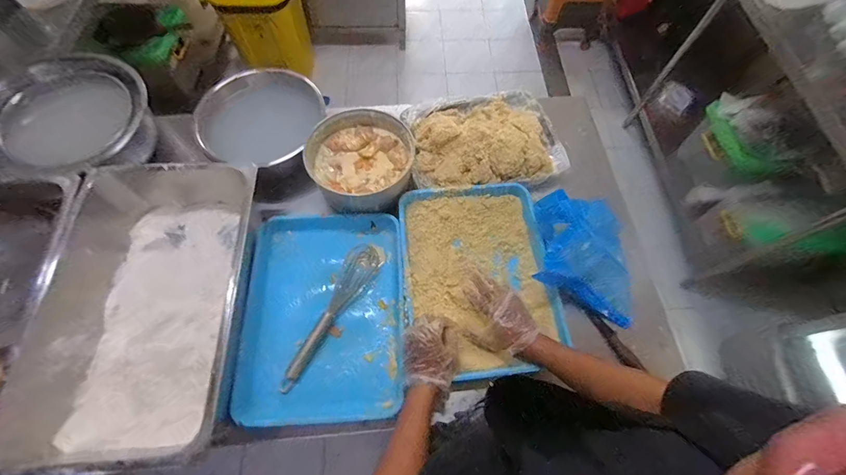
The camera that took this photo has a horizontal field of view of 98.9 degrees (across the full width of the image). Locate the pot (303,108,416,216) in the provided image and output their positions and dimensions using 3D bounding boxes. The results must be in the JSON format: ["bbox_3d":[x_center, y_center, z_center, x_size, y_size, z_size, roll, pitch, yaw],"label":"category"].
[{"bbox_3d":[-0.138,-0.170,0.815,0.229,0.096,0.225,-4,65,-3],"label":"pot"}]

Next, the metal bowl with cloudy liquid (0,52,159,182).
[{"bbox_3d":[-0.767,-0.237,0.810,0.289,0.154,0.326,17,66,6],"label":"metal bowl with cloudy liquid"}]

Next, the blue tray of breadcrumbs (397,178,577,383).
[{"bbox_3d":[0.112,0.075,0.758,0.306,0.046,0.400,-5,66,-4],"label":"blue tray of breadcrumbs"}]

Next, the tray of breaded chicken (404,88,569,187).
[{"bbox_3d":[0.153,-0.251,0.869,0.361,0.078,0.256,-8,66,-5],"label":"tray of breaded chicken"}]

